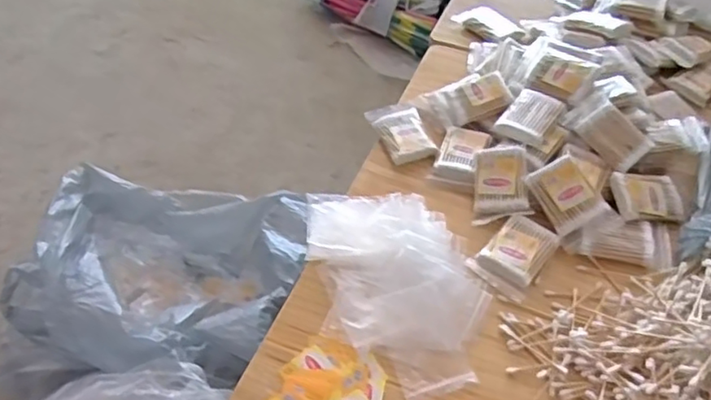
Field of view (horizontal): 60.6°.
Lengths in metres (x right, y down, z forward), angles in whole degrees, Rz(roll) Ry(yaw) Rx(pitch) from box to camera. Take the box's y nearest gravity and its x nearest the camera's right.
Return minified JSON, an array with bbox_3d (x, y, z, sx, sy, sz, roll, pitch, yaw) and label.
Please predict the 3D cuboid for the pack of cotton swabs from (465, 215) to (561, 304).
[{"bbox_3d":[0.154,0.051,0.582,0.057,0.016,0.081,34,56,26],"label":"pack of cotton swabs"}]

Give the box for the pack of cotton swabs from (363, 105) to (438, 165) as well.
[{"bbox_3d":[0.052,-0.080,0.697,0.053,0.019,0.089,-13,50,-13],"label":"pack of cotton swabs"}]

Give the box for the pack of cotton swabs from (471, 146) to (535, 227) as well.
[{"bbox_3d":[0.150,-0.017,0.627,0.054,0.011,0.082,-3,70,20],"label":"pack of cotton swabs"}]

